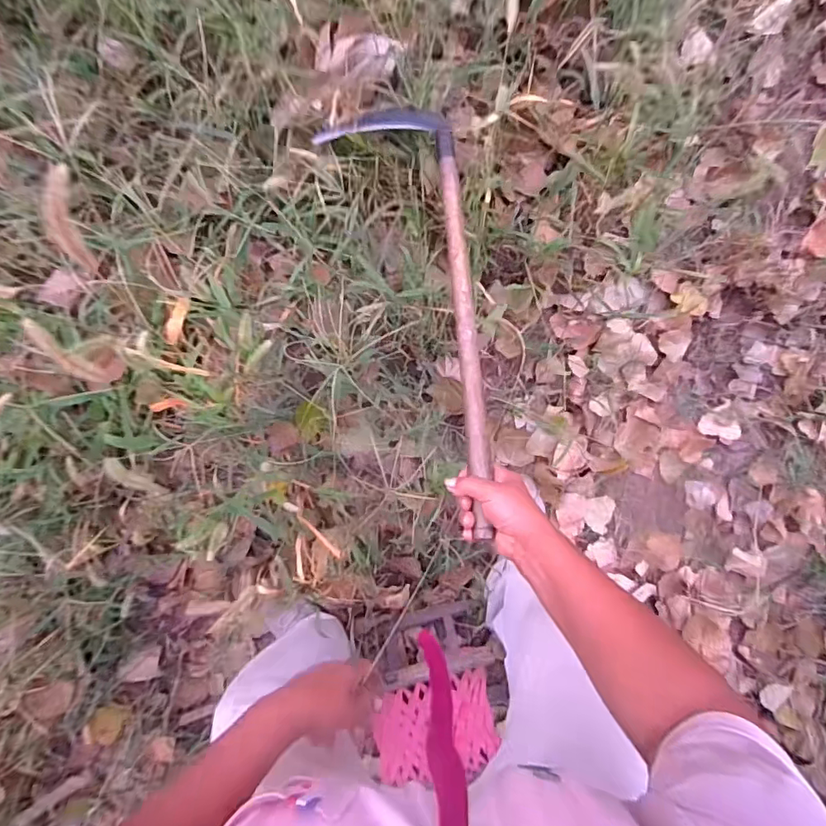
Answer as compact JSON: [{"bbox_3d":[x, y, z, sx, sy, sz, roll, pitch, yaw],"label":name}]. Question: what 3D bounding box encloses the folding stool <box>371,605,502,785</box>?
[{"bbox_3d":[0.033,0.523,0.996,0.187,0.213,0.241,2,97,-3],"label":"folding stool"}]

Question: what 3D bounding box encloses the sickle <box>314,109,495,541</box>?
[{"bbox_3d":[0.013,-0.160,0.642,0.167,0.042,0.618,-12,69,-1],"label":"sickle"}]

